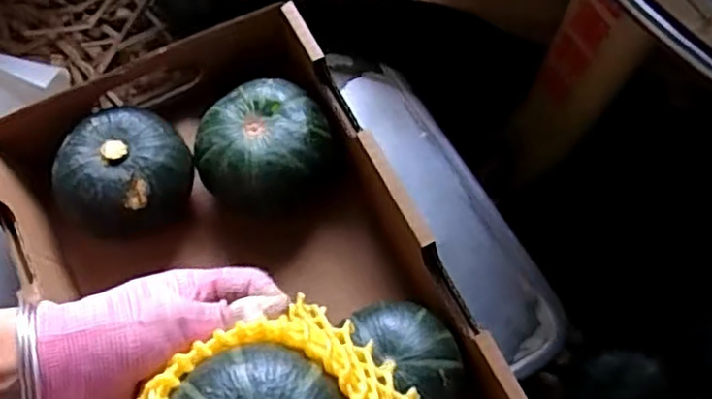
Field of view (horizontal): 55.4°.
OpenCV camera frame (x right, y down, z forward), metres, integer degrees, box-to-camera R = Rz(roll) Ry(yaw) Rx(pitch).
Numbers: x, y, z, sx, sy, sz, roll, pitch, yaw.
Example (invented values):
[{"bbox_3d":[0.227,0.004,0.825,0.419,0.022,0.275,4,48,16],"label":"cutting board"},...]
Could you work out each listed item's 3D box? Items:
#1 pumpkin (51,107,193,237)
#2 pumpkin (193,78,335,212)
[{"bbox_3d":[-0.147,-0.017,0.442,0.077,0.057,0.074,0,71,1],"label":"pumpkin"},{"bbox_3d":[-0.060,-0.035,0.452,0.085,0.055,0.075,-11,72,-3],"label":"pumpkin"}]

